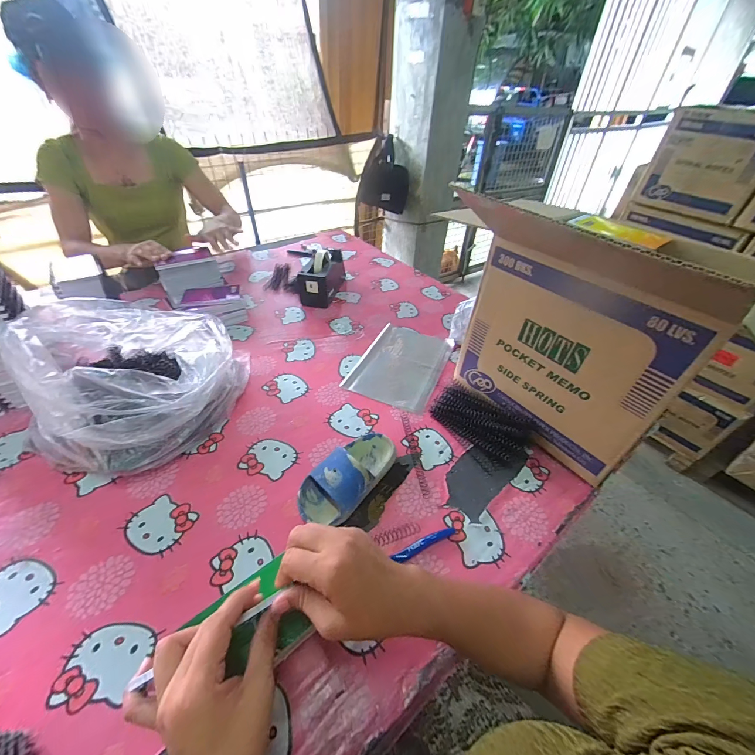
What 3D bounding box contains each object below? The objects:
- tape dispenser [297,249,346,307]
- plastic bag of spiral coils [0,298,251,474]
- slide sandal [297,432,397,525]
[{"bbox_3d":[-0.153,-0.292,0.925,0.081,0.113,0.205,8,42,6],"label":"tape dispenser"},{"bbox_3d":[-0.377,0.005,0.530,0.271,0.180,0.251,-7,43,-11],"label":"plastic bag of spiral coils"},{"bbox_3d":[-0.039,0.139,0.491,0.081,0.060,0.172,31,49,28],"label":"slide sandal"}]

